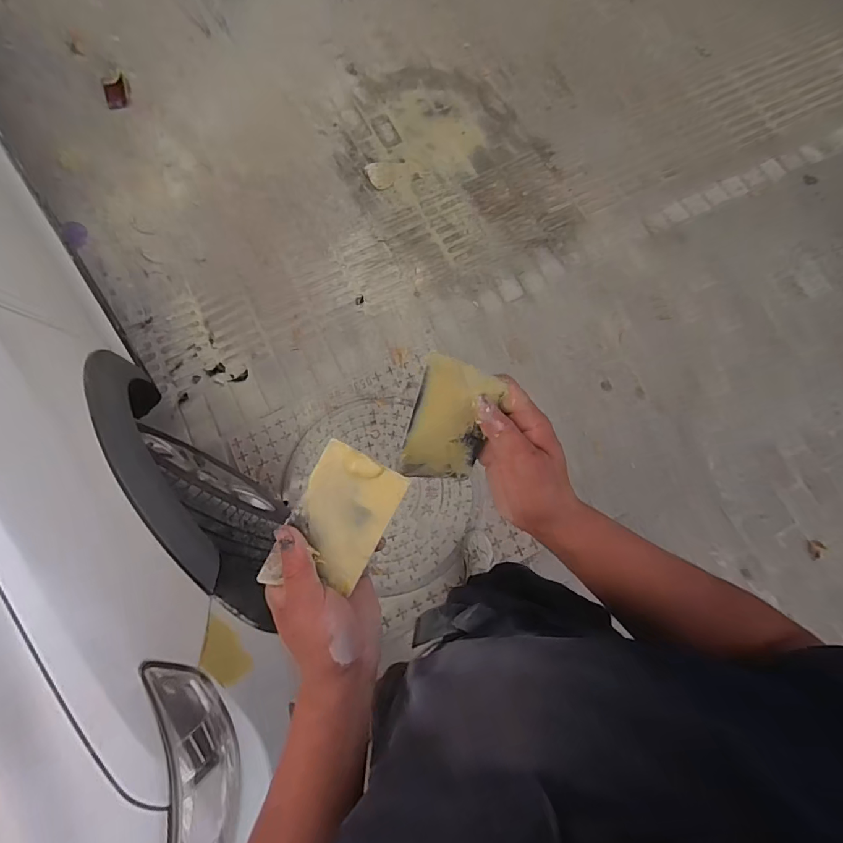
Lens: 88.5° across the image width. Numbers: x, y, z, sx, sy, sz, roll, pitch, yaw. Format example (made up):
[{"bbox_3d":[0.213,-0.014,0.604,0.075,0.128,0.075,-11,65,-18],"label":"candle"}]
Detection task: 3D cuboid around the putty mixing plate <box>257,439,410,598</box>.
[{"bbox_3d":[-0.070,0.086,0.353,0.073,0.008,0.125,28,94,-1],"label":"putty mixing plate"}]

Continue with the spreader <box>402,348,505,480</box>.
[{"bbox_3d":[0.026,0.002,0.377,0.071,0.126,0.010,4,39,-15],"label":"spreader"}]

